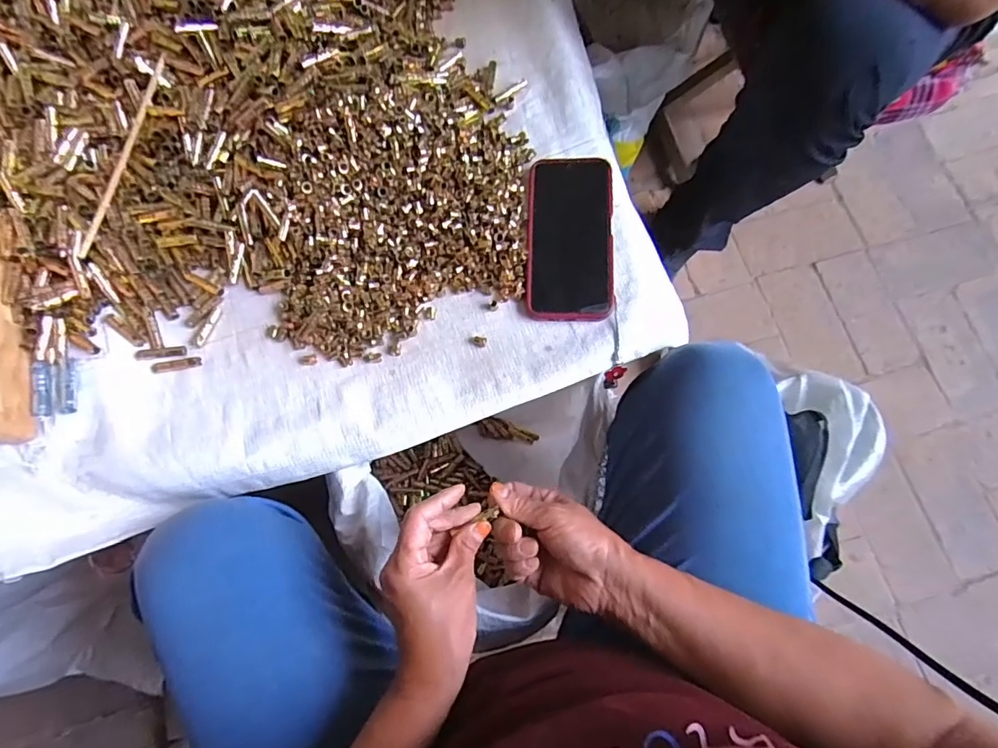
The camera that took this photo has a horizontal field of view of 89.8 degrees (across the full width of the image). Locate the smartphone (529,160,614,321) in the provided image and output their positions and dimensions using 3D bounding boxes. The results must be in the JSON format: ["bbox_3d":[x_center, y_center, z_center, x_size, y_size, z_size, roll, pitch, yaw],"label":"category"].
[{"bbox_3d":[0.069,-0.132,0.484,0.079,0.017,0.167,2,75,0],"label":"smartphone"}]

